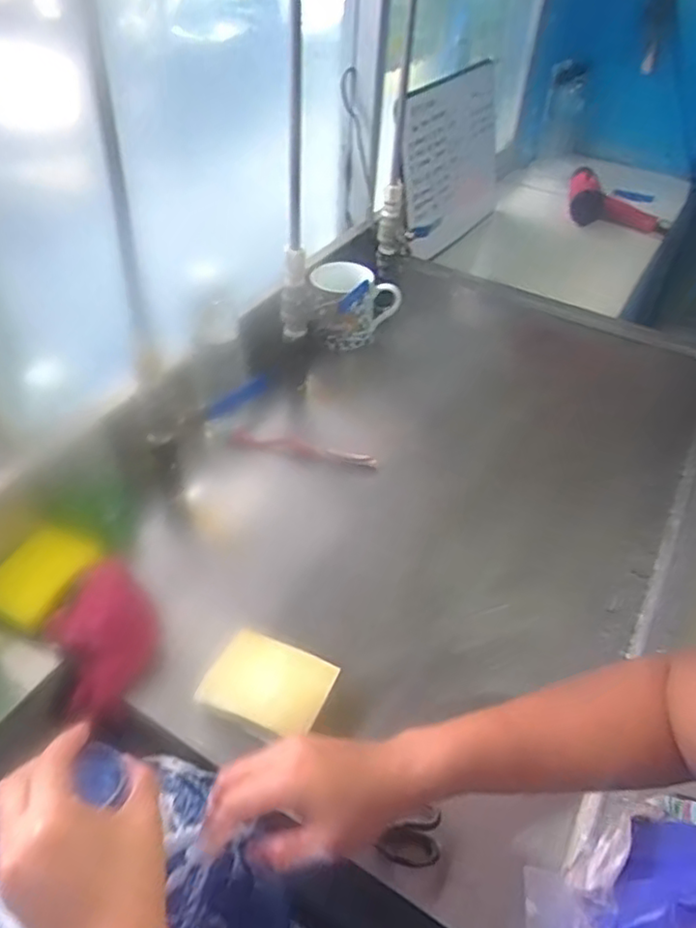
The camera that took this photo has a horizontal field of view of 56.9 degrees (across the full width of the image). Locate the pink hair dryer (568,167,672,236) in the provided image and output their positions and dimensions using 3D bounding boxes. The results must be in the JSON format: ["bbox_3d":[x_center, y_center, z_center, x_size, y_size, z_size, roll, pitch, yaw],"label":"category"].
[{"bbox_3d":[0.602,-0.553,1.431,0.229,0.104,0.087,25,46,-1],"label":"pink hair dryer"}]

